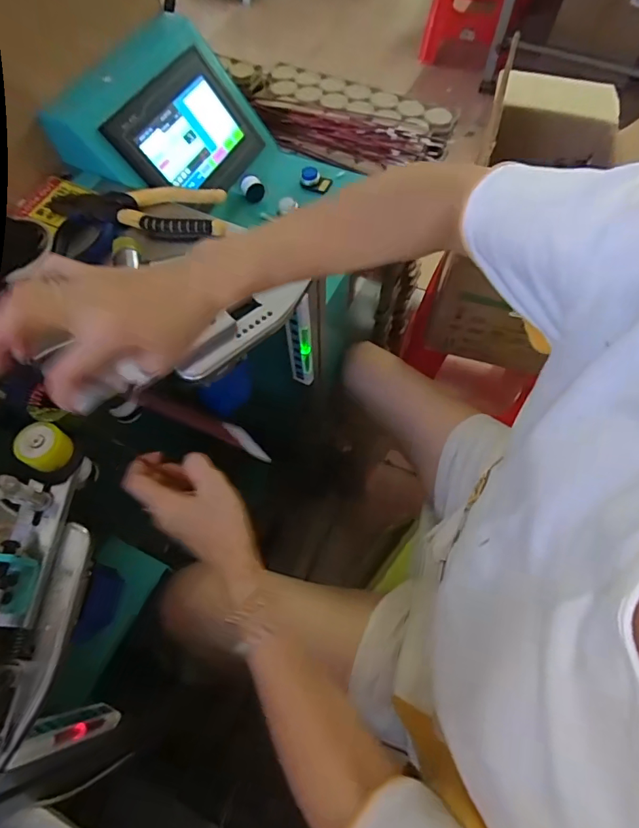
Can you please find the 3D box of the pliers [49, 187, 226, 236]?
[{"bbox_3d":[-0.207,-0.236,0.532,0.196,0.015,0.062,5,64,3],"label":"pliers"}]

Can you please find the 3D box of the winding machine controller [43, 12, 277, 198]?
[{"bbox_3d":[-0.190,-0.378,0.631,0.160,0.162,0.270,30,68,14],"label":"winding machine controller"}]

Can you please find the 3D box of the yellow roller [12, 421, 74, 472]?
[{"bbox_3d":[-0.223,0.027,0.375,0.035,0.021,0.034,0,64,0],"label":"yellow roller"}]

